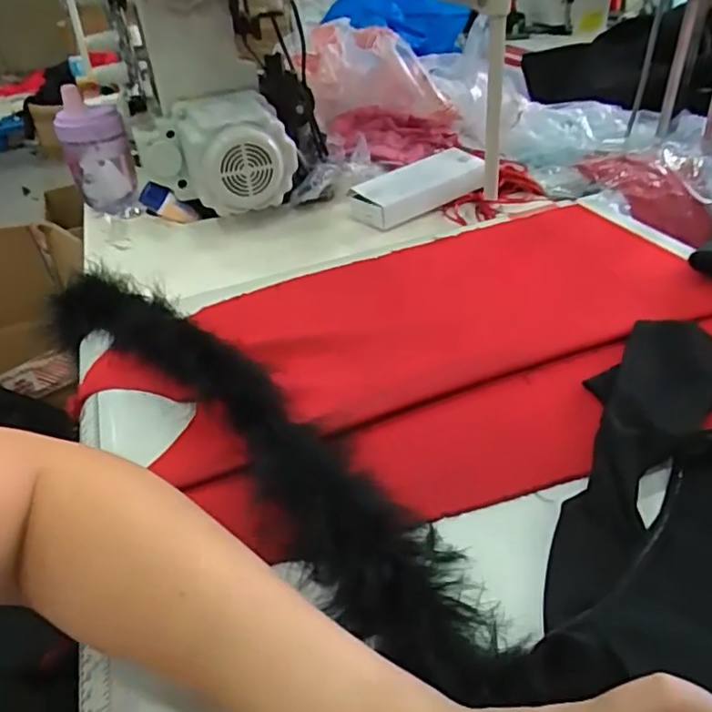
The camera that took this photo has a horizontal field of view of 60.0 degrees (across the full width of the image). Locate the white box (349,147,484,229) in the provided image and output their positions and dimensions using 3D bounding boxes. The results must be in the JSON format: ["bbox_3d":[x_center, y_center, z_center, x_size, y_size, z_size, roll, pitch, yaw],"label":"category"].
[{"bbox_3d":[0.076,-0.201,0.736,0.158,0.039,0.079,-24,39,-24],"label":"white box"}]

